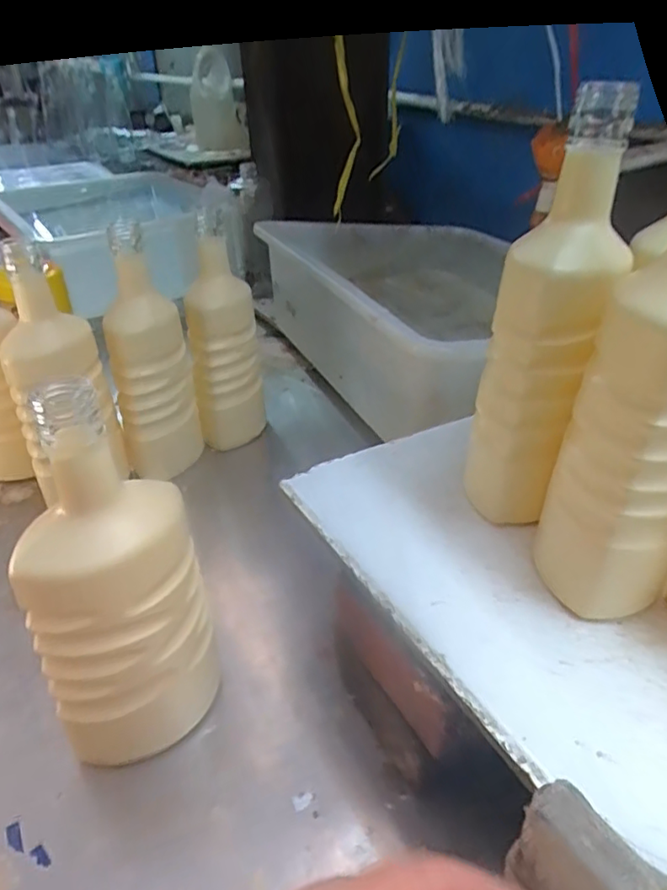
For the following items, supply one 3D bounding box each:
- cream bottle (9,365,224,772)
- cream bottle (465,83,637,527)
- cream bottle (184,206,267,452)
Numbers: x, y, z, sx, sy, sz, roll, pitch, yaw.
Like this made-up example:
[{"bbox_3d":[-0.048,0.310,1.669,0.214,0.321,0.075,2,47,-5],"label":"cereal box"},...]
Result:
[{"bbox_3d":[-0.126,0.088,0.353,0.086,0.247,0.074,-1,34,-1],"label":"cream bottle"},{"bbox_3d":[0.125,-0.061,0.359,0.069,0.240,0.076,9,38,16],"label":"cream bottle"},{"bbox_3d":[-0.119,-0.094,0.665,0.072,0.259,0.080,-4,34,-5],"label":"cream bottle"}]

